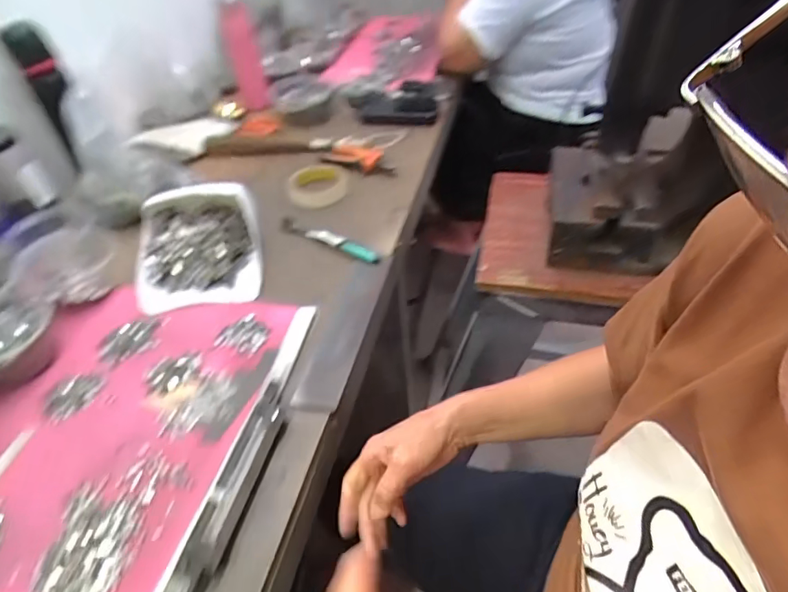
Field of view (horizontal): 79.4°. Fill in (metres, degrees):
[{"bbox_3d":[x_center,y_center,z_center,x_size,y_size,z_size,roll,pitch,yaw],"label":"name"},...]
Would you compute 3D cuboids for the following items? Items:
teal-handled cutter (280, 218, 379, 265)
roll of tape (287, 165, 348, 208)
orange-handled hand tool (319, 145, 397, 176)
[{"bbox_3d":[-0.093,-0.082,0.678,0.173,0.014,0.022,23,50,25],"label":"teal-handled cutter"},{"bbox_3d":[-0.127,-0.187,0.785,0.094,0.019,0.102,-8,44,-5],"label":"roll of tape"},{"bbox_3d":[-0.057,-0.247,0.852,0.129,0.020,0.077,9,45,15],"label":"orange-handled hand tool"}]

